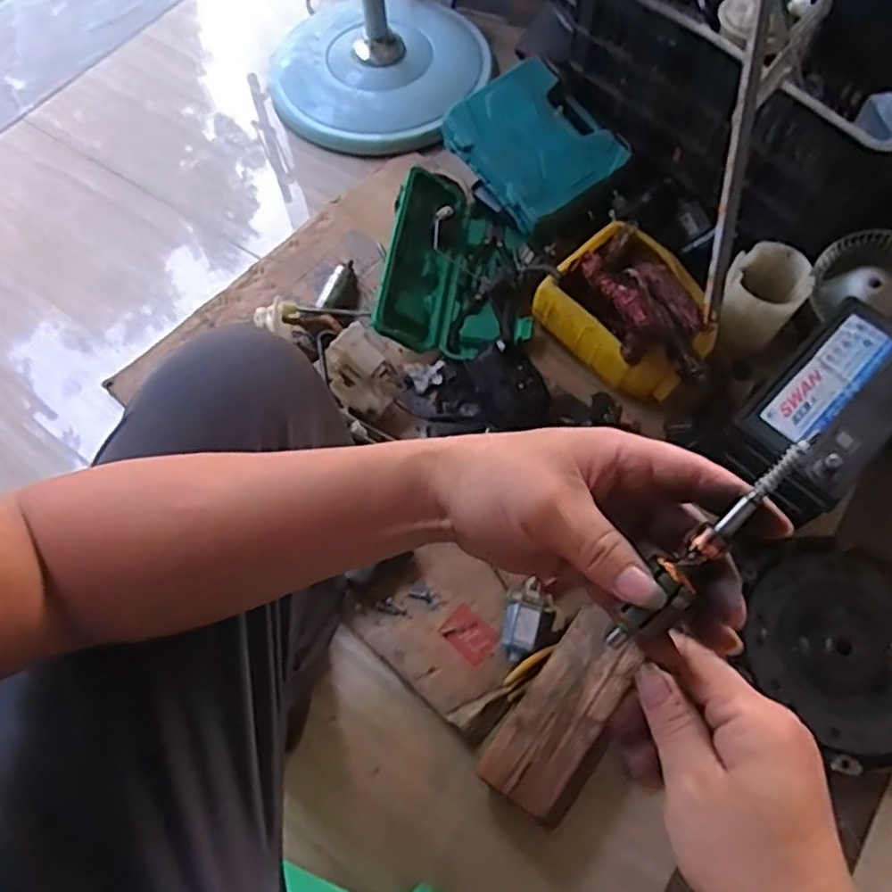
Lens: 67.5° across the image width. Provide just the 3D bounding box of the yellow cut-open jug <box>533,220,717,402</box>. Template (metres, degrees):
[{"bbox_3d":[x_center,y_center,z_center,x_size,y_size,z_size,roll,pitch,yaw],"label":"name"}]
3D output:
[{"bbox_3d":[0.245,-0.182,0.871,0.173,0.089,0.227,-37,69,-14],"label":"yellow cut-open jug"}]

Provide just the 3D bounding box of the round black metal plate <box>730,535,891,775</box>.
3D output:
[{"bbox_3d":[0.442,0.226,0.749,0.235,0.053,0.243,-37,70,-14],"label":"round black metal plate"}]

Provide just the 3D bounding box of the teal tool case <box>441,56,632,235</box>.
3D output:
[{"bbox_3d":[0.134,-0.452,1.016,0.198,0.065,0.236,-37,77,-7],"label":"teal tool case"}]

